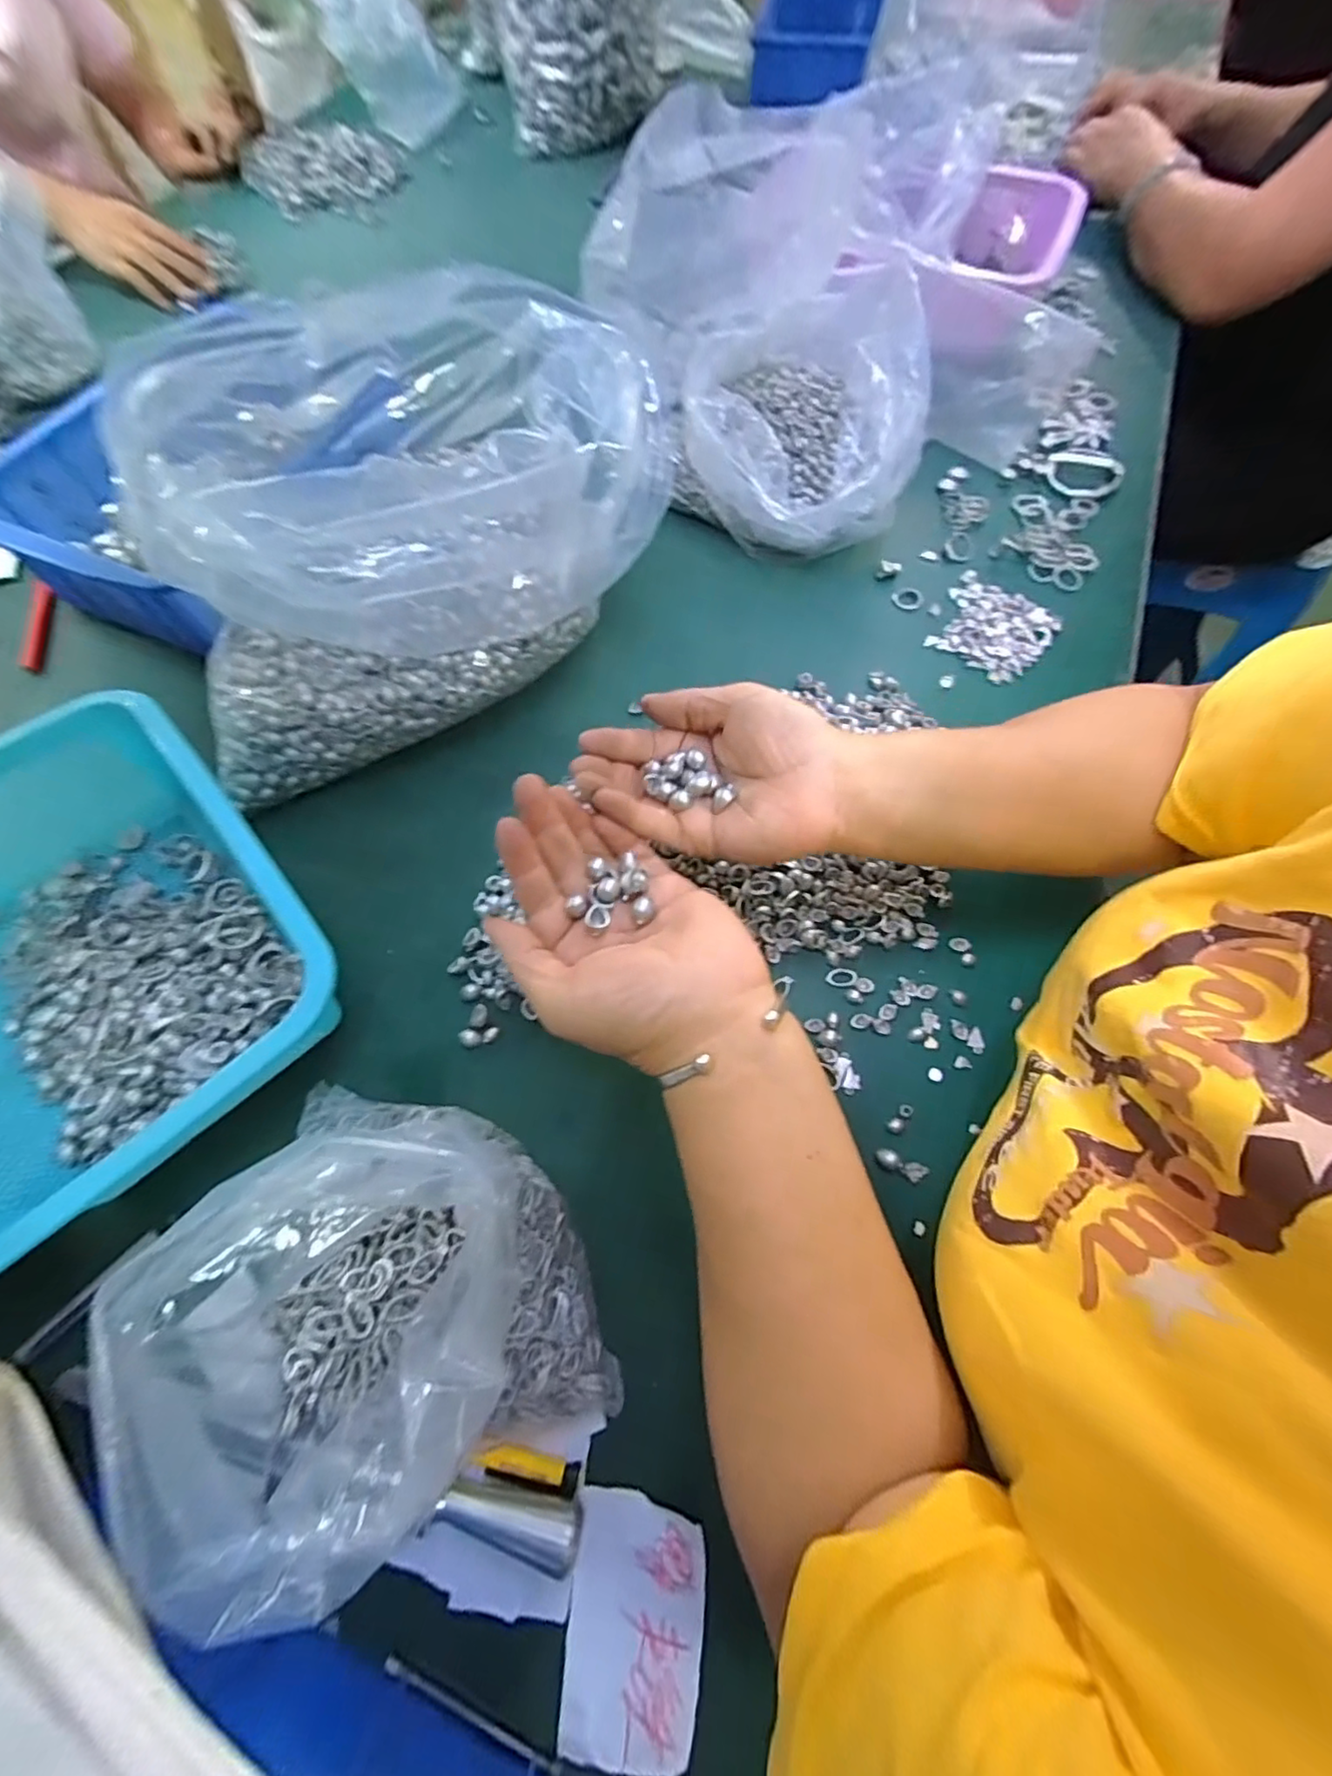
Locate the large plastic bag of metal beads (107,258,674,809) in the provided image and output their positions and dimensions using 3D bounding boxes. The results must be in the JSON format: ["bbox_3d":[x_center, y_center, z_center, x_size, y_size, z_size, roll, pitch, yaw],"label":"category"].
[{"bbox_3d":[-0.167,-0.232,0.374,0.324,0.161,0.203,-23,68,-9],"label":"large plastic bag of metal beads"}]

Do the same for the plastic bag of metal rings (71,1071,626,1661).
[{"bbox_3d":[-0.122,0.172,0.243,0.202,0.090,0.152,33,71,14],"label":"plastic bag of metal rings"}]

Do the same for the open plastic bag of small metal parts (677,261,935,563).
[{"bbox_3d":[0.103,-0.385,0.478,0.181,0.108,0.225,0,66,1],"label":"open plastic bag of small metal parts"}]

